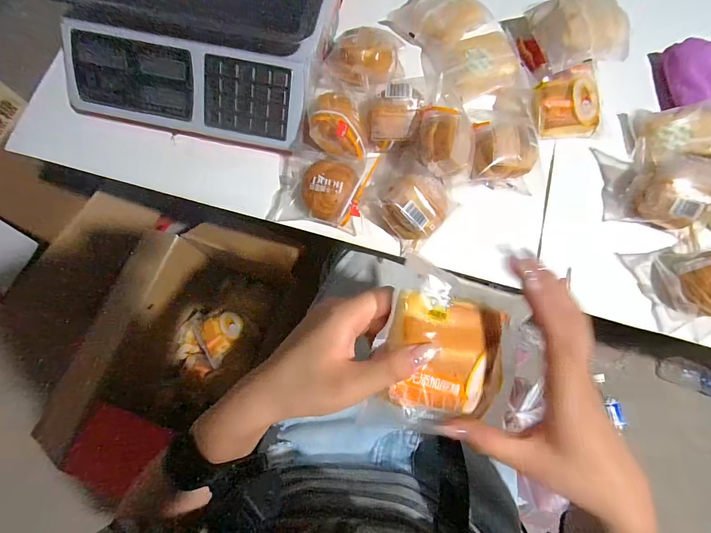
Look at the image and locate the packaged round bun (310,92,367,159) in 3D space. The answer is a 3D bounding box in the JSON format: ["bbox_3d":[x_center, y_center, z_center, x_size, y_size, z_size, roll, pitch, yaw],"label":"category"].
[{"bbox_3d":[-0.021,-0.177,0.421,0.067,0.045,0.067,0,75,-1],"label":"packaged round bun"}]

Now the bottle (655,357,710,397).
[{"bbox_3d":[0.867,0.281,0.810,0.233,0.062,0.069,17,76,4],"label":"bottle"}]

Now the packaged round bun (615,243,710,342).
[{"bbox_3d":[0.416,0.022,0.401,0.104,0.053,0.110,0,75,-1],"label":"packaged round bun"}]

